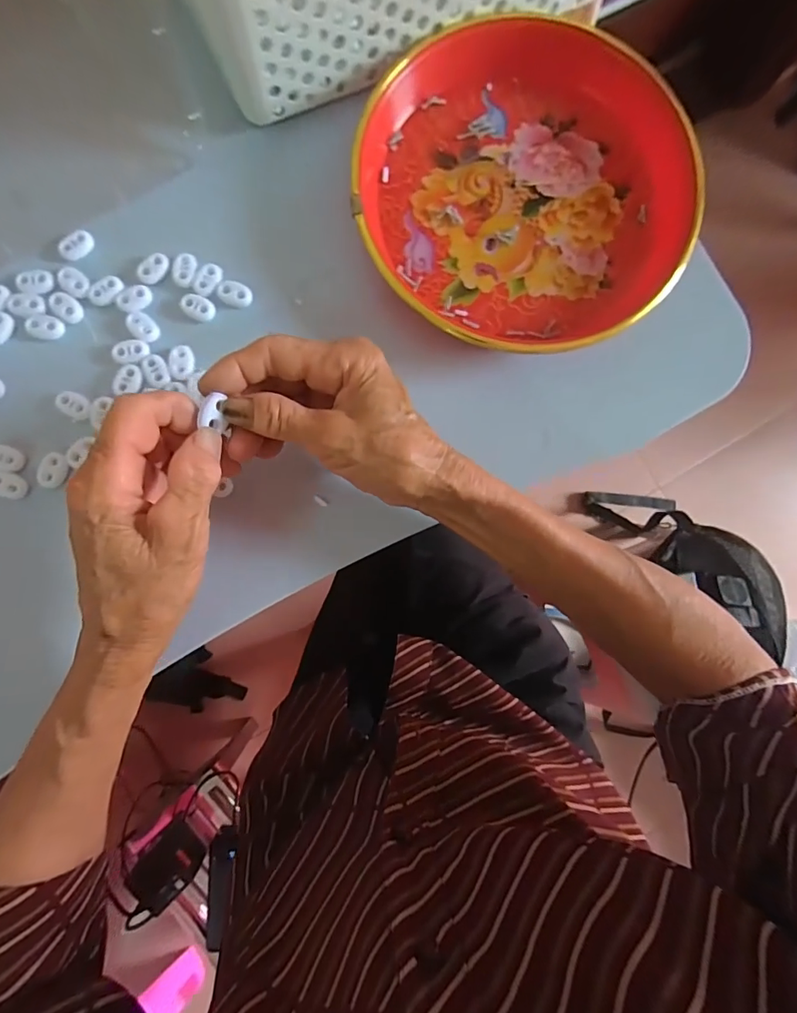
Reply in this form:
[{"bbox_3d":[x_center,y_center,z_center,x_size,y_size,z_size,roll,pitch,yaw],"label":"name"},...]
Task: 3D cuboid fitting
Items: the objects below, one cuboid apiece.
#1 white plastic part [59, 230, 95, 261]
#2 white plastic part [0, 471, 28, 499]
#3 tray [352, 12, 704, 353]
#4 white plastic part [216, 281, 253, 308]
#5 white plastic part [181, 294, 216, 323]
[{"bbox_3d":[-0.206,-0.167,0.299,0.016,0.004,0.022,40,84,0],"label":"white plastic part"},{"bbox_3d":[-0.237,-0.013,0.286,0.019,0.010,0.013,29,84,-1],"label":"white plastic part"},{"bbox_3d":[0.084,-0.217,0.310,0.215,0.027,0.219,0,86,-4],"label":"tray"},{"bbox_3d":[-0.107,-0.140,0.307,0.022,0.004,0.016,15,85,-3],"label":"white plastic part"},{"bbox_3d":[-0.130,-0.130,0.305,0.021,0.004,0.015,26,85,-2],"label":"white plastic part"}]

